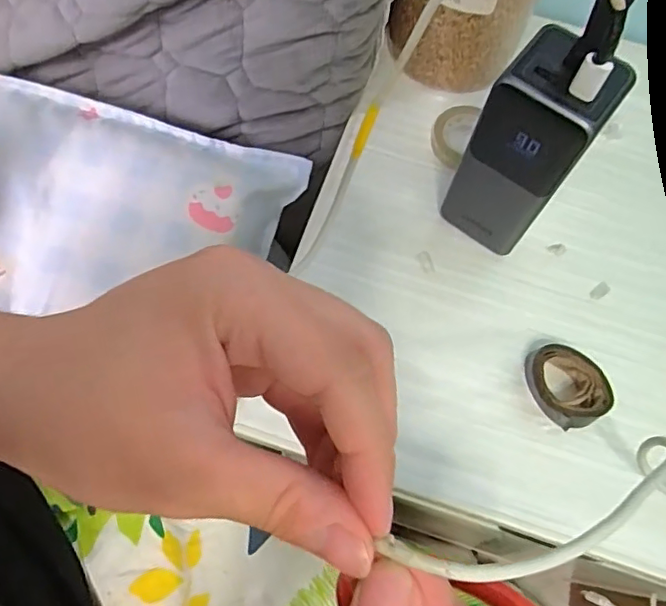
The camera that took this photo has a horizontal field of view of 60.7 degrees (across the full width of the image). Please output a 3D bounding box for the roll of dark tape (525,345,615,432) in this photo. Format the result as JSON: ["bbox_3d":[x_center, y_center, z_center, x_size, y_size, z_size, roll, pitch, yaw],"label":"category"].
[{"bbox_3d":[0.137,0.049,0.337,0.039,0.019,0.048,-25,71,-12],"label":"roll of dark tape"}]

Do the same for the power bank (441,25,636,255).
[{"bbox_3d":[0.108,-0.082,0.326,0.052,0.135,0.045,38,71,12],"label":"power bank"}]

